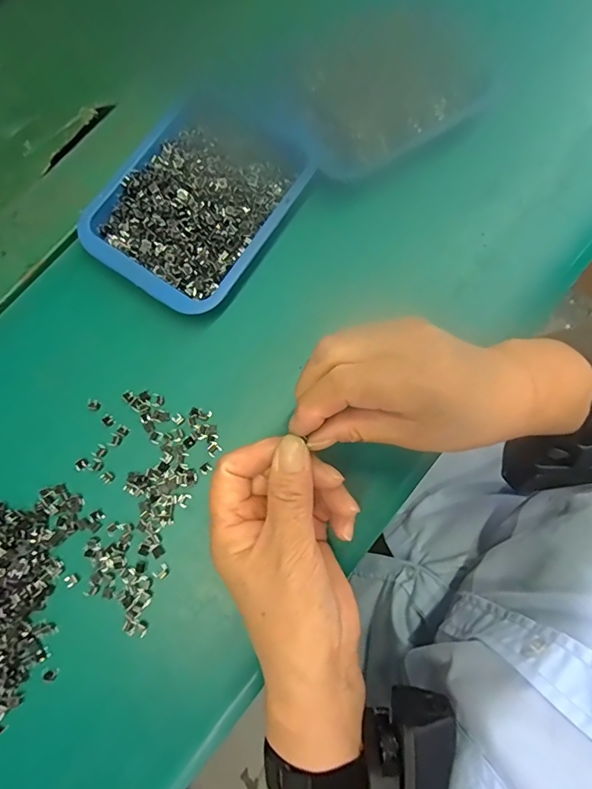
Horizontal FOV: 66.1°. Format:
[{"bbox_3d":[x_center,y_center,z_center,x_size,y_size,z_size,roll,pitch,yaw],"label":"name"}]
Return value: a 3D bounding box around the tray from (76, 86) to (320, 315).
[{"bbox_3d":[-0.070,-0.140,0.331,0.120,0.031,0.155,33,80,8],"label":"tray"}]

